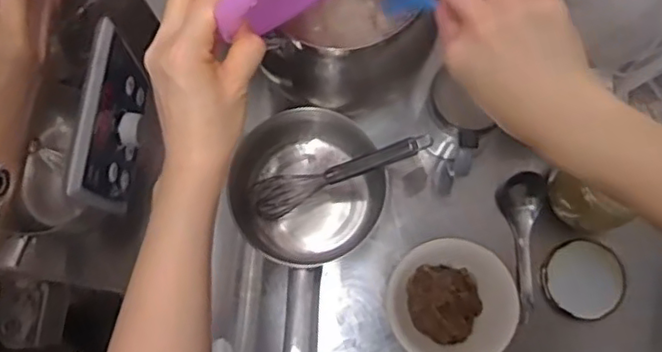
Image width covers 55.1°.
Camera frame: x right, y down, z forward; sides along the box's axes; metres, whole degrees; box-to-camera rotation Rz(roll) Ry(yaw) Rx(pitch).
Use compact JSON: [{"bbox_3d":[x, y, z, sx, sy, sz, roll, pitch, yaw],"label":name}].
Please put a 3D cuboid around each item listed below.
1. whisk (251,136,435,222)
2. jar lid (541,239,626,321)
[{"bbox_3d":[0.008,-0.001,0.658,0.212,0.034,0.040,-20,75,30],"label":"whisk"},{"bbox_3d":[0.270,0.111,0.675,0.084,0.016,0.079,0,77,1],"label":"jar lid"}]

